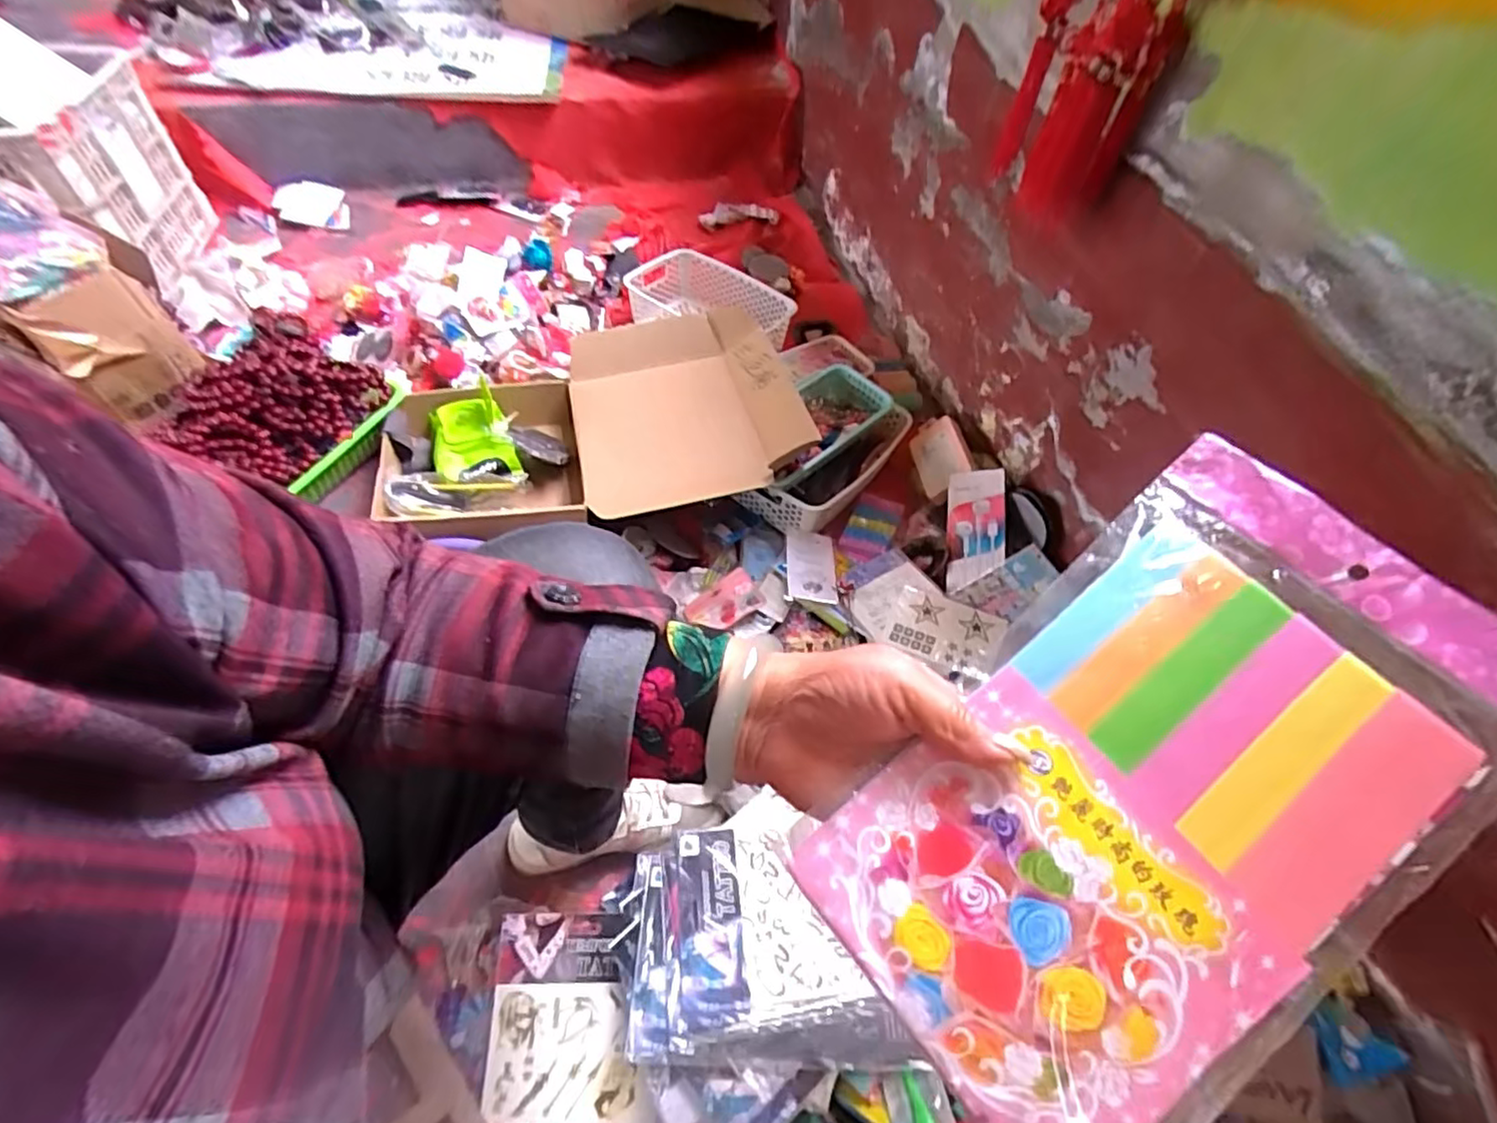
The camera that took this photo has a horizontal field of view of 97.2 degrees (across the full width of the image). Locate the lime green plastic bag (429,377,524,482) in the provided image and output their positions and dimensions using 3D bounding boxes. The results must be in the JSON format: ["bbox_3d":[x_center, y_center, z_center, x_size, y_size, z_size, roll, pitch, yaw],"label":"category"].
[{"bbox_3d":[-0.415,-0.189,0.986,0.114,0.045,0.210,-20,58,-18],"label":"lime green plastic bag"}]

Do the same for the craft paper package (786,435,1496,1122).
[{"bbox_3d":[0.165,0.088,0.263,0.270,0.008,0.156,-41,69,-6],"label":"craft paper package"}]

